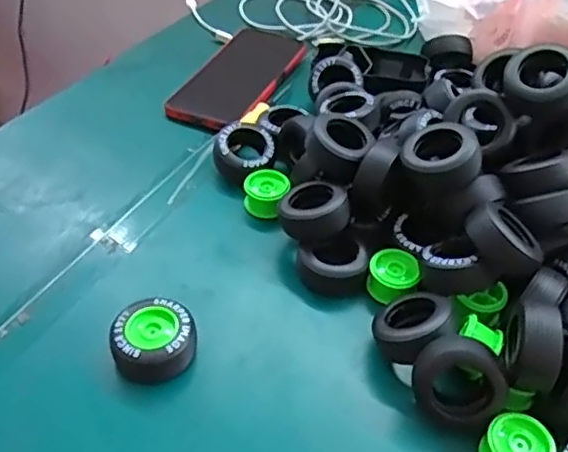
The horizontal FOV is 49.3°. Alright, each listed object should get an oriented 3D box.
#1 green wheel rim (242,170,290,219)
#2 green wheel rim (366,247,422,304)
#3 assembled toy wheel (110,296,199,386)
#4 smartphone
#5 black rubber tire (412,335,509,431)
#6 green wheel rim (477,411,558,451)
[{"bbox_3d":[-0.013,-0.025,0.470,0.031,0.027,0.033,21,47,19],"label":"green wheel rim"},{"bbox_3d":[0.073,0.033,0.410,0.032,0.022,0.033,1,44,-1],"label":"green wheel rim"},{"bbox_3d":[-0.077,0.069,0.369,0.047,0.026,0.049,1,44,-1],"label":"assembled toy wheel"},{"bbox_3d":[-0.043,-0.142,0.595,0.080,0.018,0.156,20,46,17],"label":"smartphone"},{"bbox_3d":[0.096,0.086,0.344,0.048,0.030,0.049,0,94,6],"label":"black rubber tire"},{"bbox_3d":[0.123,0.120,0.328,0.033,0.024,0.033,-31,53,-30],"label":"green wheel rim"}]

